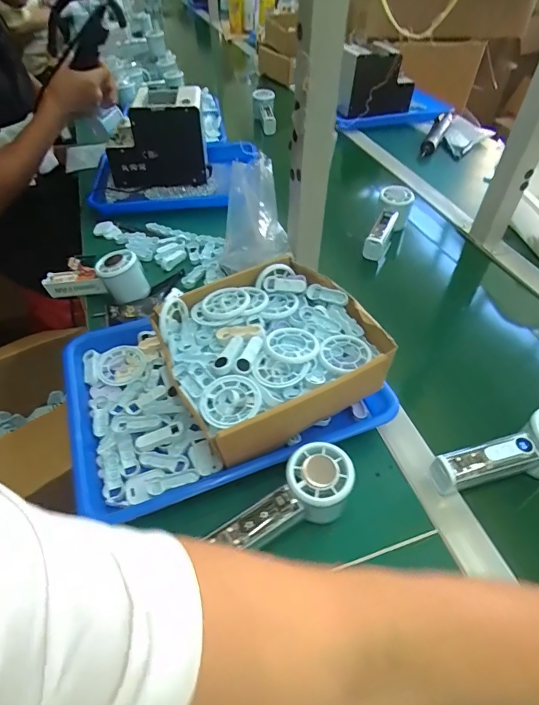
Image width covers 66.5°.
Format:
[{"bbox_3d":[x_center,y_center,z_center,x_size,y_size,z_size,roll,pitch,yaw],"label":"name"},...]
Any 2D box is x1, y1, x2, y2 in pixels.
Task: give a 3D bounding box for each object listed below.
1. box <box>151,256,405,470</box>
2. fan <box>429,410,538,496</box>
[{"bbox_3d":[-0.002,-0.001,0.472,0.216,0.086,0.204,-20,51,-18],"label":"box"},{"bbox_3d":[0.238,0.107,0.405,0.153,0.058,0.052,-15,50,-14],"label":"fan"}]

